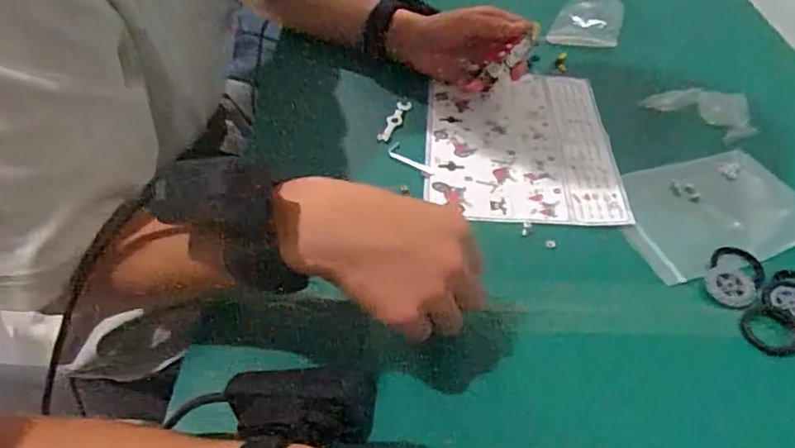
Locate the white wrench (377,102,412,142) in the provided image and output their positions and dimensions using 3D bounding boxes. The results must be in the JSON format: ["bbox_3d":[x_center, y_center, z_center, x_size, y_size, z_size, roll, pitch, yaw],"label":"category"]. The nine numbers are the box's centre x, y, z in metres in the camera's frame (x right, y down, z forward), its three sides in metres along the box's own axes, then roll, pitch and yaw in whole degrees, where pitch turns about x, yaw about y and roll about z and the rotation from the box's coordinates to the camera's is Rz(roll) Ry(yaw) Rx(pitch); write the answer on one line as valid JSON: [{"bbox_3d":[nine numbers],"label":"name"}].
[{"bbox_3d":[-0.002,-0.100,0.580,0.013,0.005,0.066,15,46,13],"label":"white wrench"}]

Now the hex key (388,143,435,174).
[{"bbox_3d":[0.011,-0.056,0.539,0.013,0.007,0.048,-33,54,-31],"label":"hex key"}]

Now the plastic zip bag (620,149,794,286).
[{"bbox_3d":[0.255,-0.015,0.504,0.159,0.016,0.120,-12,46,-14],"label":"plastic zip bag"}]

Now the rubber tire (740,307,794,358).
[{"bbox_3d":[0.256,0.074,0.419,0.038,0.005,0.040,1,44,-1],"label":"rubber tire"}]

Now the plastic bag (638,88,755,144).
[{"bbox_3d":[0.305,-0.109,0.609,0.100,0.022,0.065,4,44,2],"label":"plastic bag"}]

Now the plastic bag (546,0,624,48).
[{"bbox_3d":[0.227,-0.244,0.723,0.075,0.024,0.083,15,46,13],"label":"plastic bag"}]

